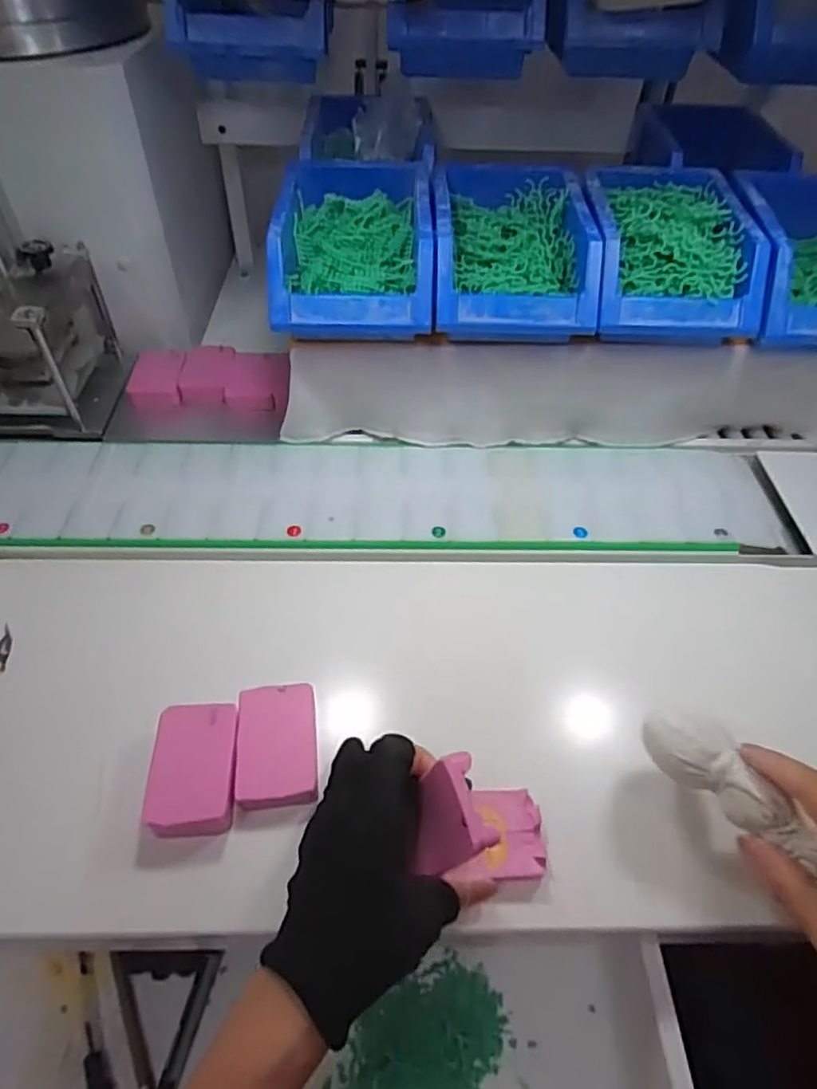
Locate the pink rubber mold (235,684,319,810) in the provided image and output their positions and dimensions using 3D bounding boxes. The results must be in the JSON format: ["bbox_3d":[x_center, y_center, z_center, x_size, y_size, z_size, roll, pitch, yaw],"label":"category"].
[{"bbox_3d":[-0.079,0.122,0.391,0.046,0.017,0.070,-4,49,-6],"label":"pink rubber mold"}]

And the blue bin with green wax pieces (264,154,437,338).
[{"bbox_3d":[-0.043,-0.246,0.530,0.123,0.078,0.186,2,49,-1],"label":"blue bin with green wax pieces"}]

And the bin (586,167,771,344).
[{"bbox_3d":[0.214,-0.243,0.535,0.127,0.070,0.179,6,49,3],"label":"bin"}]

